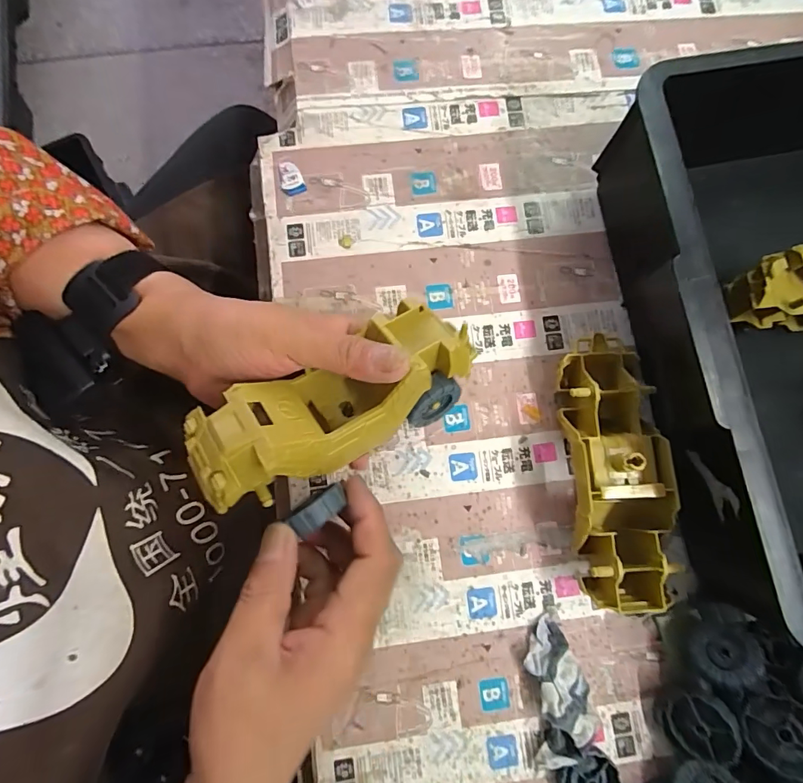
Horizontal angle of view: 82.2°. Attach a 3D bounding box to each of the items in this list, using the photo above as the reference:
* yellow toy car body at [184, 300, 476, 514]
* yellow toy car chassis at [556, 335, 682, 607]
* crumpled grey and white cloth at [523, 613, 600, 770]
[{"bbox_3d":[-0.032,0.004,0.260,0.164,0.053,0.060,-29,81,-20],"label":"yellow toy car body"},{"bbox_3d":[0.141,0.052,0.313,0.058,0.058,0.175,-2,80,-1],"label":"yellow toy car chassis"},{"bbox_3d":[0.106,0.201,0.308,0.041,0.021,0.086,-7,80,-2],"label":"crumpled grey and white cloth"}]

